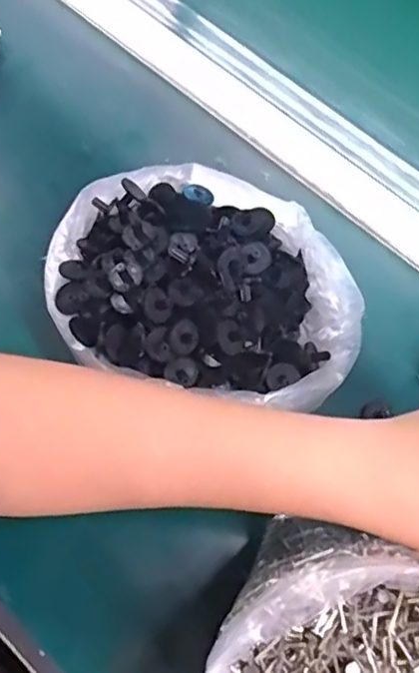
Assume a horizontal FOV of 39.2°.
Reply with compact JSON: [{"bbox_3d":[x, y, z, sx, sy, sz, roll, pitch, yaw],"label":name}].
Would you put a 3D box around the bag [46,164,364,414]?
[{"bbox_3d":[-0.001,-0.030,0.373,0.195,0.059,0.157,13,67,1],"label":"bag"}]

